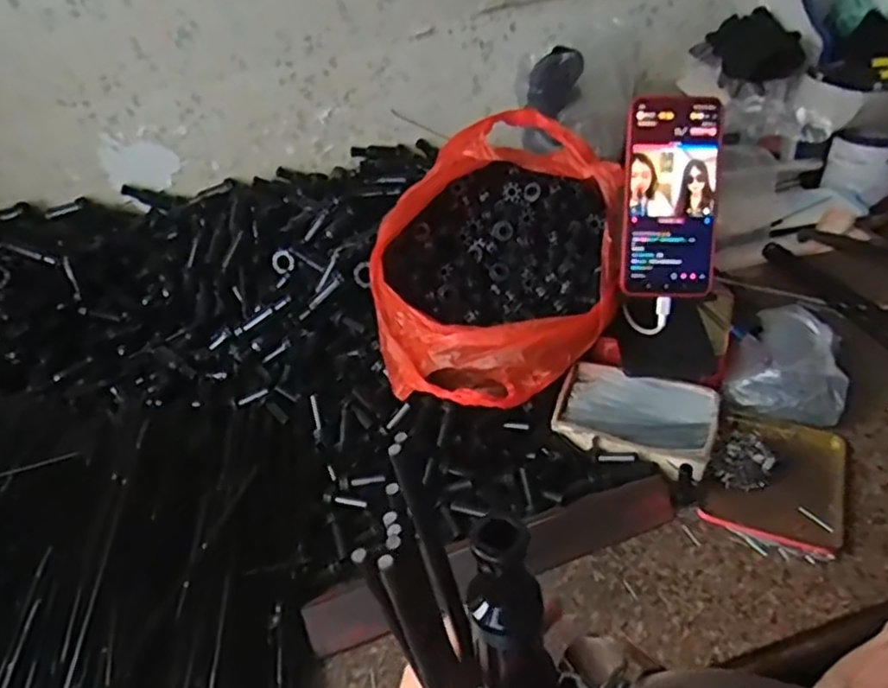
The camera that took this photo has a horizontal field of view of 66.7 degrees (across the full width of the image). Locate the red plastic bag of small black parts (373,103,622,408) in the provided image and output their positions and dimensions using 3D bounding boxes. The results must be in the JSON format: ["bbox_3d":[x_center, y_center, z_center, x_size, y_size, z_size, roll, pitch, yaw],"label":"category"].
[{"bbox_3d":[0.045,-0.070,0.610,0.224,0.159,0.239,-11,41,-4],"label":"red plastic bag of small black parts"}]

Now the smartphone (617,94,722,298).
[{"bbox_3d":[0.189,-0.122,0.565,0.080,0.161,0.015,1,9,9],"label":"smartphone"}]

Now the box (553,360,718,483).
[{"bbox_3d":[0.163,0.062,0.578,0.125,0.023,0.089,11,44,20],"label":"box"}]

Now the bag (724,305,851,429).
[{"bbox_3d":[0.310,0.016,0.605,0.092,0.047,0.114,16,45,24],"label":"bag"}]

